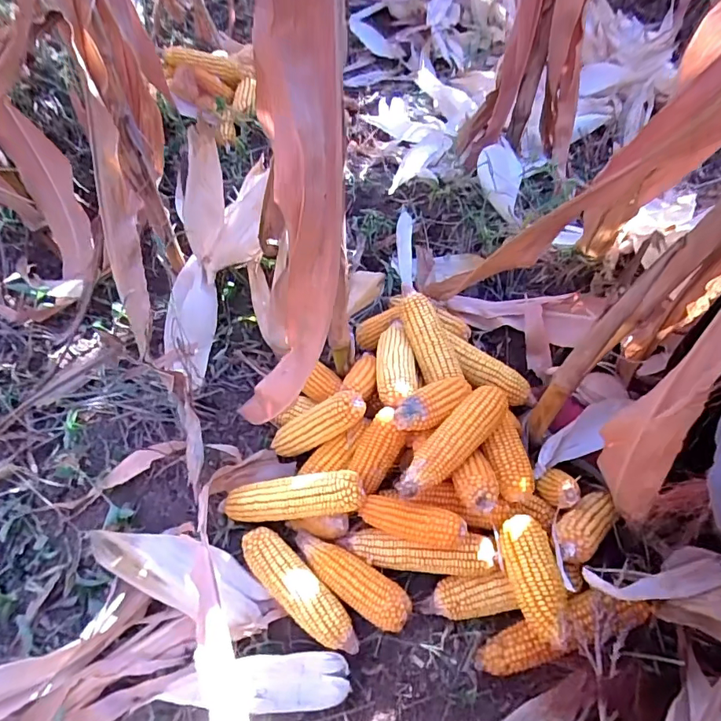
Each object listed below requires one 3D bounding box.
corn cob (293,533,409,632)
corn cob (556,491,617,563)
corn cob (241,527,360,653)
[{"bbox_3d":[-0.012,0.255,0.573,0.159,0.052,0.048,32,57,18],"label":"corn cob"},{"bbox_3d":[0.276,0.199,0.593,0.052,0.039,0.126,44,36,25],"label":"corn cob"},{"bbox_3d":[-0.070,0.265,0.560,0.051,0.048,0.170,-37,64,-27],"label":"corn cob"}]

